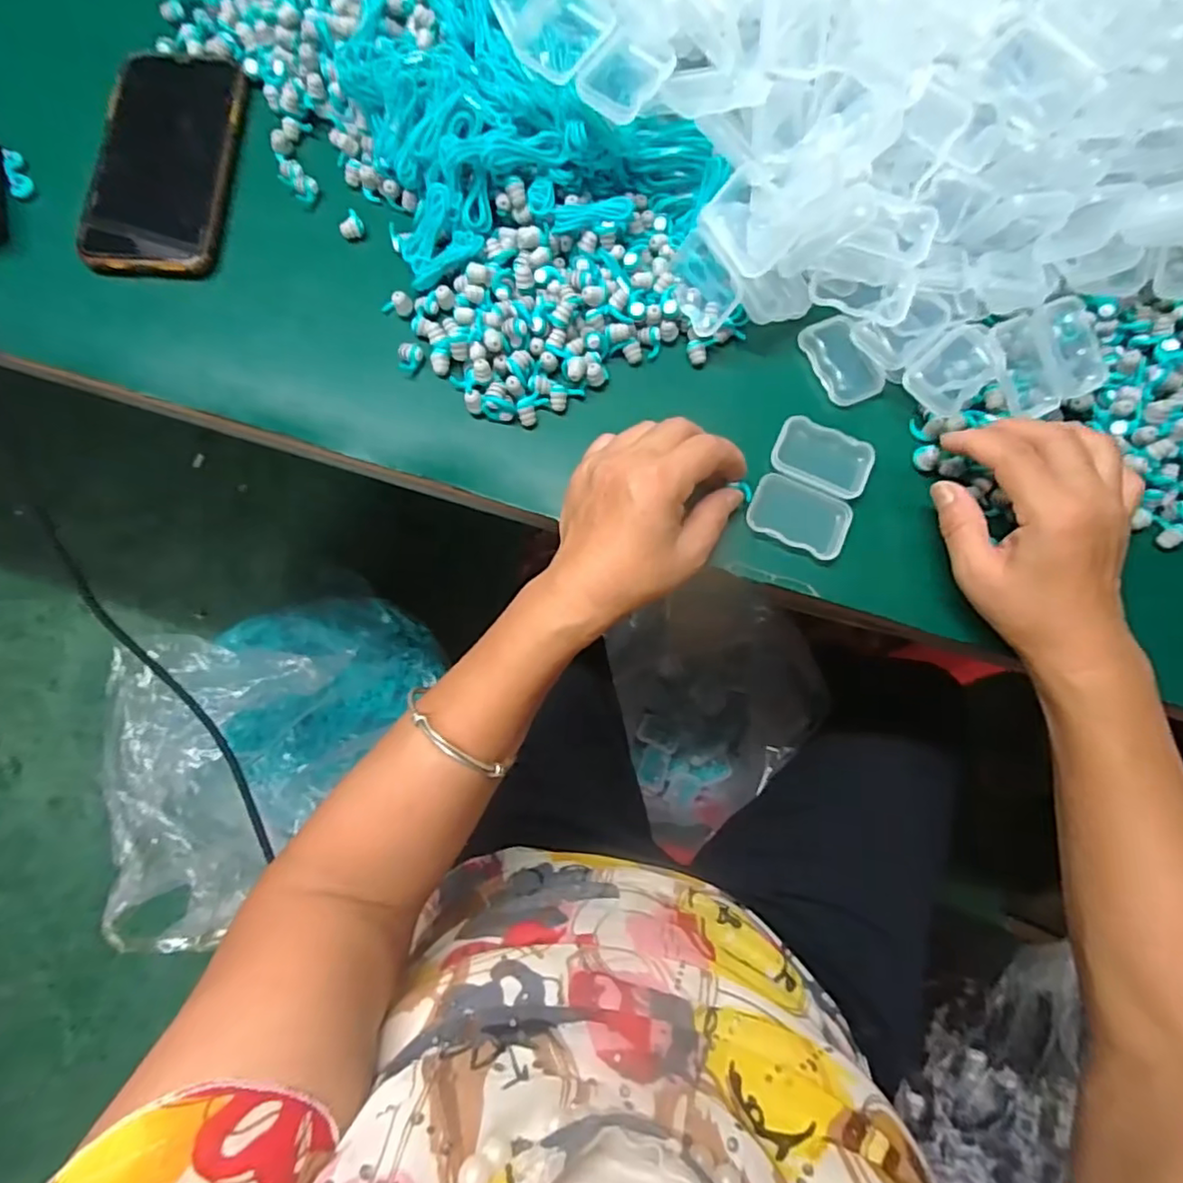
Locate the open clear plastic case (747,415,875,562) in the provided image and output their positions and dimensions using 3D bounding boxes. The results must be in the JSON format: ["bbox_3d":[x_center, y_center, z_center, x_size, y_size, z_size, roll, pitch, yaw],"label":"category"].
[{"bbox_3d":[0.127,-0.061,0.353,0.056,0.008,0.074,24,78,3],"label":"open clear plastic case"}]

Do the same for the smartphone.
[{"bbox_3d":[-0.268,-0.271,0.382,0.077,0.010,0.149,5,78,-1],"label":"smartphone"}]

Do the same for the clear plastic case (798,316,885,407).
[{"bbox_3d":[0.153,-0.140,0.369,0.033,0.014,0.053,-25,80,-7],"label":"clear plastic case"}]

